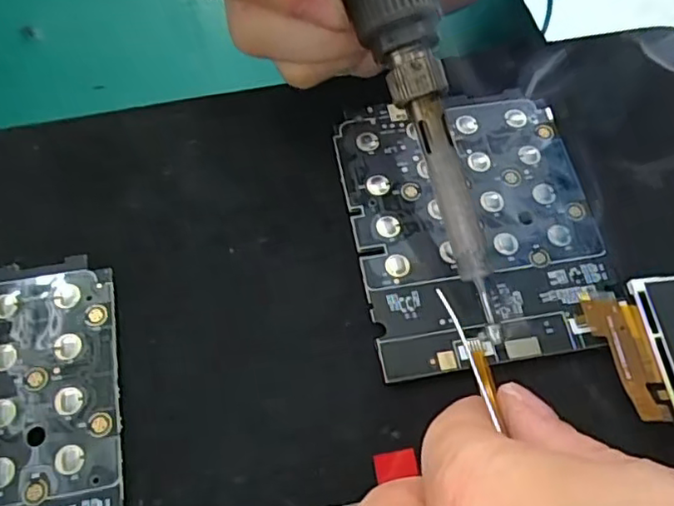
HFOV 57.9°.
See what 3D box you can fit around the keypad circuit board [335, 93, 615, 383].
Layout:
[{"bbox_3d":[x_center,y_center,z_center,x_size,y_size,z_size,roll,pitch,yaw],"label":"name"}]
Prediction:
[{"bbox_3d":[0.035,-0.008,0.157,0.060,0.005,0.074,-8,64,-5],"label":"keypad circuit board"}]

